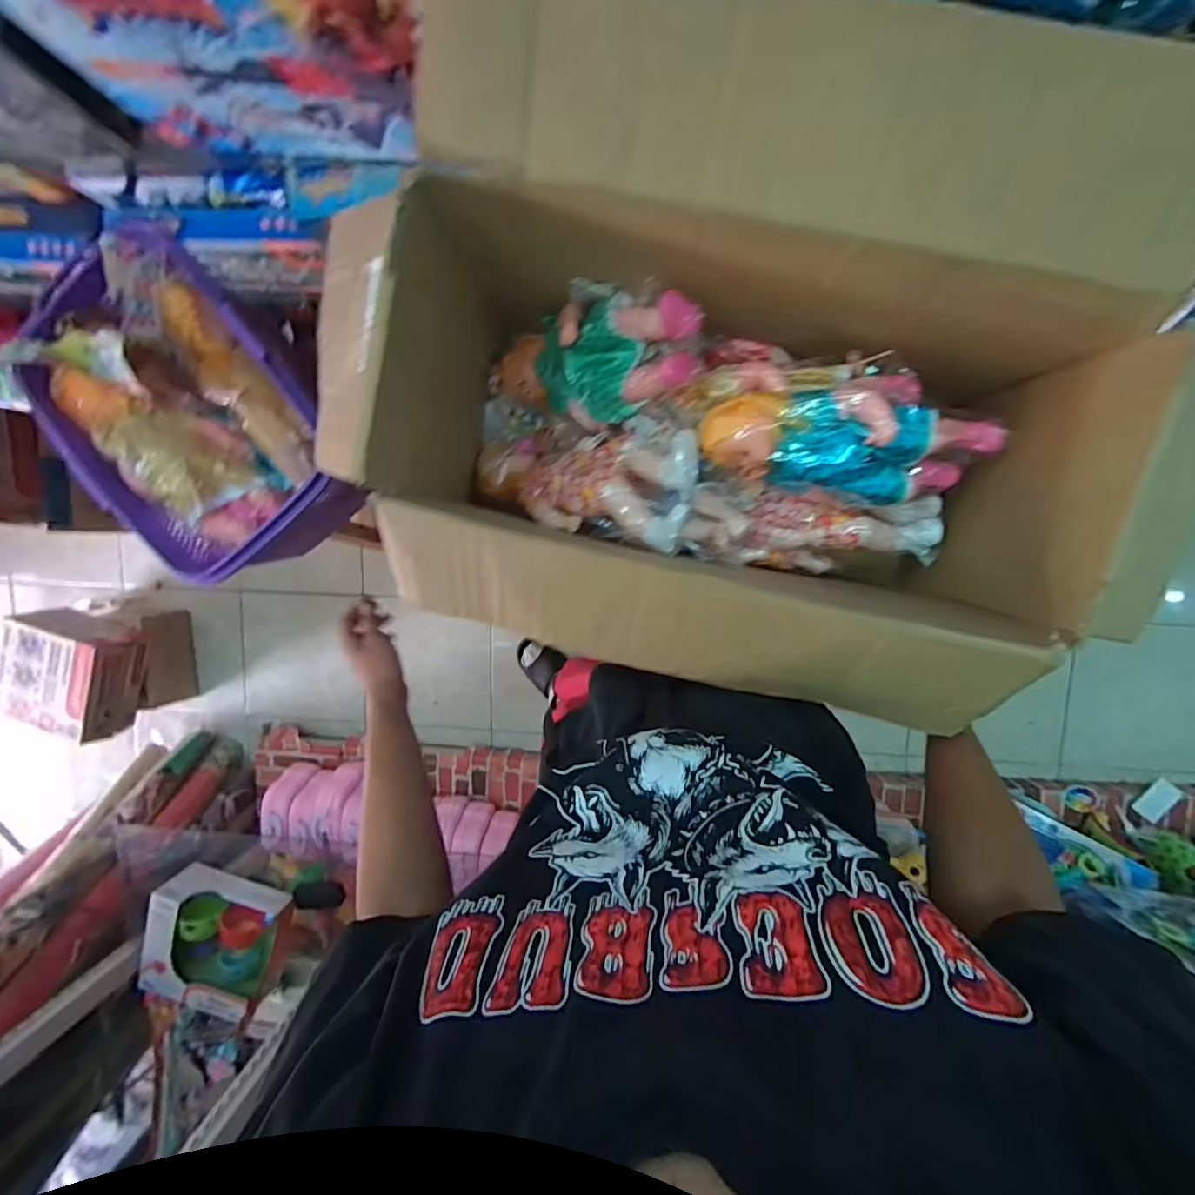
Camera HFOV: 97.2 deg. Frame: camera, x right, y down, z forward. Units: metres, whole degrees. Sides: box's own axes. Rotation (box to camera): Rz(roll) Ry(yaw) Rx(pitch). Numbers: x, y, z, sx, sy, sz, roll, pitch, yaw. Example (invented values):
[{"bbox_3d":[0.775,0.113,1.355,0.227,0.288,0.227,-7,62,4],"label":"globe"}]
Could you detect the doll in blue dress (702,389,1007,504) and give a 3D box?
[{"bbox_3d":[0.278,-0.169,0.596,0.314,0.082,0.102,11,97,2],"label":"doll in blue dress"}]

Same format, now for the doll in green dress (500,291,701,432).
[{"bbox_3d":[-0.014,-0.289,0.648,0.284,0.070,0.138,10,99,39],"label":"doll in green dress"}]

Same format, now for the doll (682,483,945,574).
[{"bbox_3d":[0.261,-0.105,0.688,0.290,0.068,0.130,4,97,3],"label":"doll"}]

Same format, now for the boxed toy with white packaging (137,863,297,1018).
[{"bbox_3d":[-0.801,0.725,1.113,0.245,0.104,0.241,15,98,2],"label":"boxed toy with white packaging"}]

